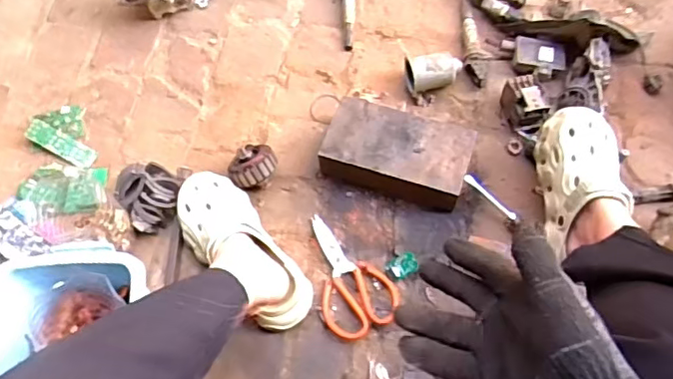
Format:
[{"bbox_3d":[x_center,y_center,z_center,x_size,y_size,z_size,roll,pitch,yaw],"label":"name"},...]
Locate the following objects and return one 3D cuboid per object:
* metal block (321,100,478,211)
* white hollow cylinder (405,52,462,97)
[{"bbox_3d":[0.094,-0.058,0.890,0.218,0.064,0.128,17,69,10],"label":"metal block"},{"bbox_3d":[0.158,-0.194,0.940,0.090,0.061,0.056,-16,67,-4],"label":"white hollow cylinder"}]

